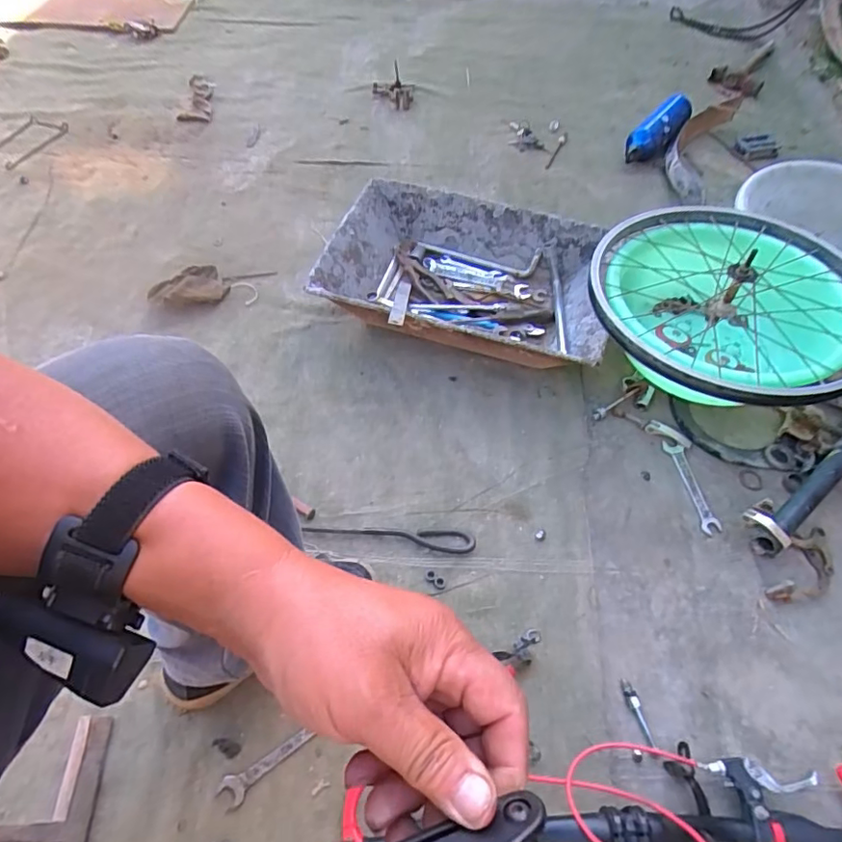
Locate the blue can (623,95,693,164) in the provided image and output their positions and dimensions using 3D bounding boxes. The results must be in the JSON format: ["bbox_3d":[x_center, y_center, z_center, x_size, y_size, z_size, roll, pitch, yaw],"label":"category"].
[{"bbox_3d":[0.501,-0.602,1.136,0.197,0.078,0.070,-40,68,-23],"label":"blue can"}]

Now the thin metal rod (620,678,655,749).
[{"bbox_3d":[0.256,0.344,0.649,0.014,0.011,0.073,-9,57,-5],"label":"thin metal rod"}]

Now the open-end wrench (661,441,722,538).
[{"bbox_3d":[0.395,0.095,0.801,0.028,0.008,0.148,-9,57,-5],"label":"open-end wrench"}]

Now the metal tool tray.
[{"bbox_3d":[0.078,-0.246,0.952,0.469,0.128,0.314,14,60,10],"label":"metal tool tray"}]

